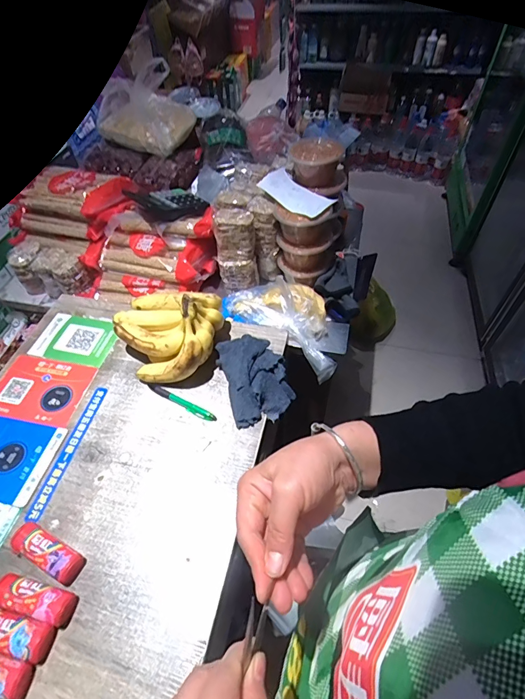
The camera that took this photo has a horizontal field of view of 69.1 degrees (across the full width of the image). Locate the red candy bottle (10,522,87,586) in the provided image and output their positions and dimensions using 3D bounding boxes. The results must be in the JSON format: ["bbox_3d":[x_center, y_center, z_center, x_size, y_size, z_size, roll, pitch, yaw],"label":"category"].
[{"bbox_3d":[-0.273,0.254,0.481,0.104,0.027,0.033,21,56,18],"label":"red candy bottle"}]

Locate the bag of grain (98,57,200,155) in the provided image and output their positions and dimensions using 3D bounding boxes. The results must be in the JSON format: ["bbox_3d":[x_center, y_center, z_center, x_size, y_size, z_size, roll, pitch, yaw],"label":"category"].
[{"bbox_3d":[-0.283,-0.607,0.963,0.241,0.140,0.203,28,59,22],"label":"bag of grain"}]

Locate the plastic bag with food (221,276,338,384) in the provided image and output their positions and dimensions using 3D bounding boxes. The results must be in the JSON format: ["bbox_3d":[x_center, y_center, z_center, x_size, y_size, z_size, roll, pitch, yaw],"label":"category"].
[{"bbox_3d":[0.056,-0.067,0.770,0.275,0.070,0.155,34,61,25],"label":"plastic bag with food"}]

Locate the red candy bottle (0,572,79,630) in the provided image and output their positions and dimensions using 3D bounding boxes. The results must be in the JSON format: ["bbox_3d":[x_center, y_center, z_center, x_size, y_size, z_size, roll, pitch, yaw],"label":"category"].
[{"bbox_3d":[-0.271,0.293,0.450,0.099,0.032,0.033,13,54,12],"label":"red candy bottle"}]

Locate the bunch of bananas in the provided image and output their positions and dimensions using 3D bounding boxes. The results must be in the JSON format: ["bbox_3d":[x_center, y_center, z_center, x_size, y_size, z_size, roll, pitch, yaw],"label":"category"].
[{"bbox_3d":[-0.168,-0.032,0.649,0.181,0.113,0.157,14,54,13],"label":"bunch of bananas"}]

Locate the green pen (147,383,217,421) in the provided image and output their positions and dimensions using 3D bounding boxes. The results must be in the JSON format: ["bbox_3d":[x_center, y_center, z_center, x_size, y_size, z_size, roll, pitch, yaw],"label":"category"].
[{"bbox_3d":[-0.133,0.085,0.621,0.130,0.008,0.015,23,57,19],"label":"green pen"}]

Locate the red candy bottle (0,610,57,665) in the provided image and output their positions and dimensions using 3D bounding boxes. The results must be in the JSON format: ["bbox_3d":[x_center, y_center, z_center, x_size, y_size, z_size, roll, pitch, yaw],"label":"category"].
[{"bbox_3d":[-0.285,0.319,0.432,0.098,0.029,0.036,11,54,10],"label":"red candy bottle"}]

